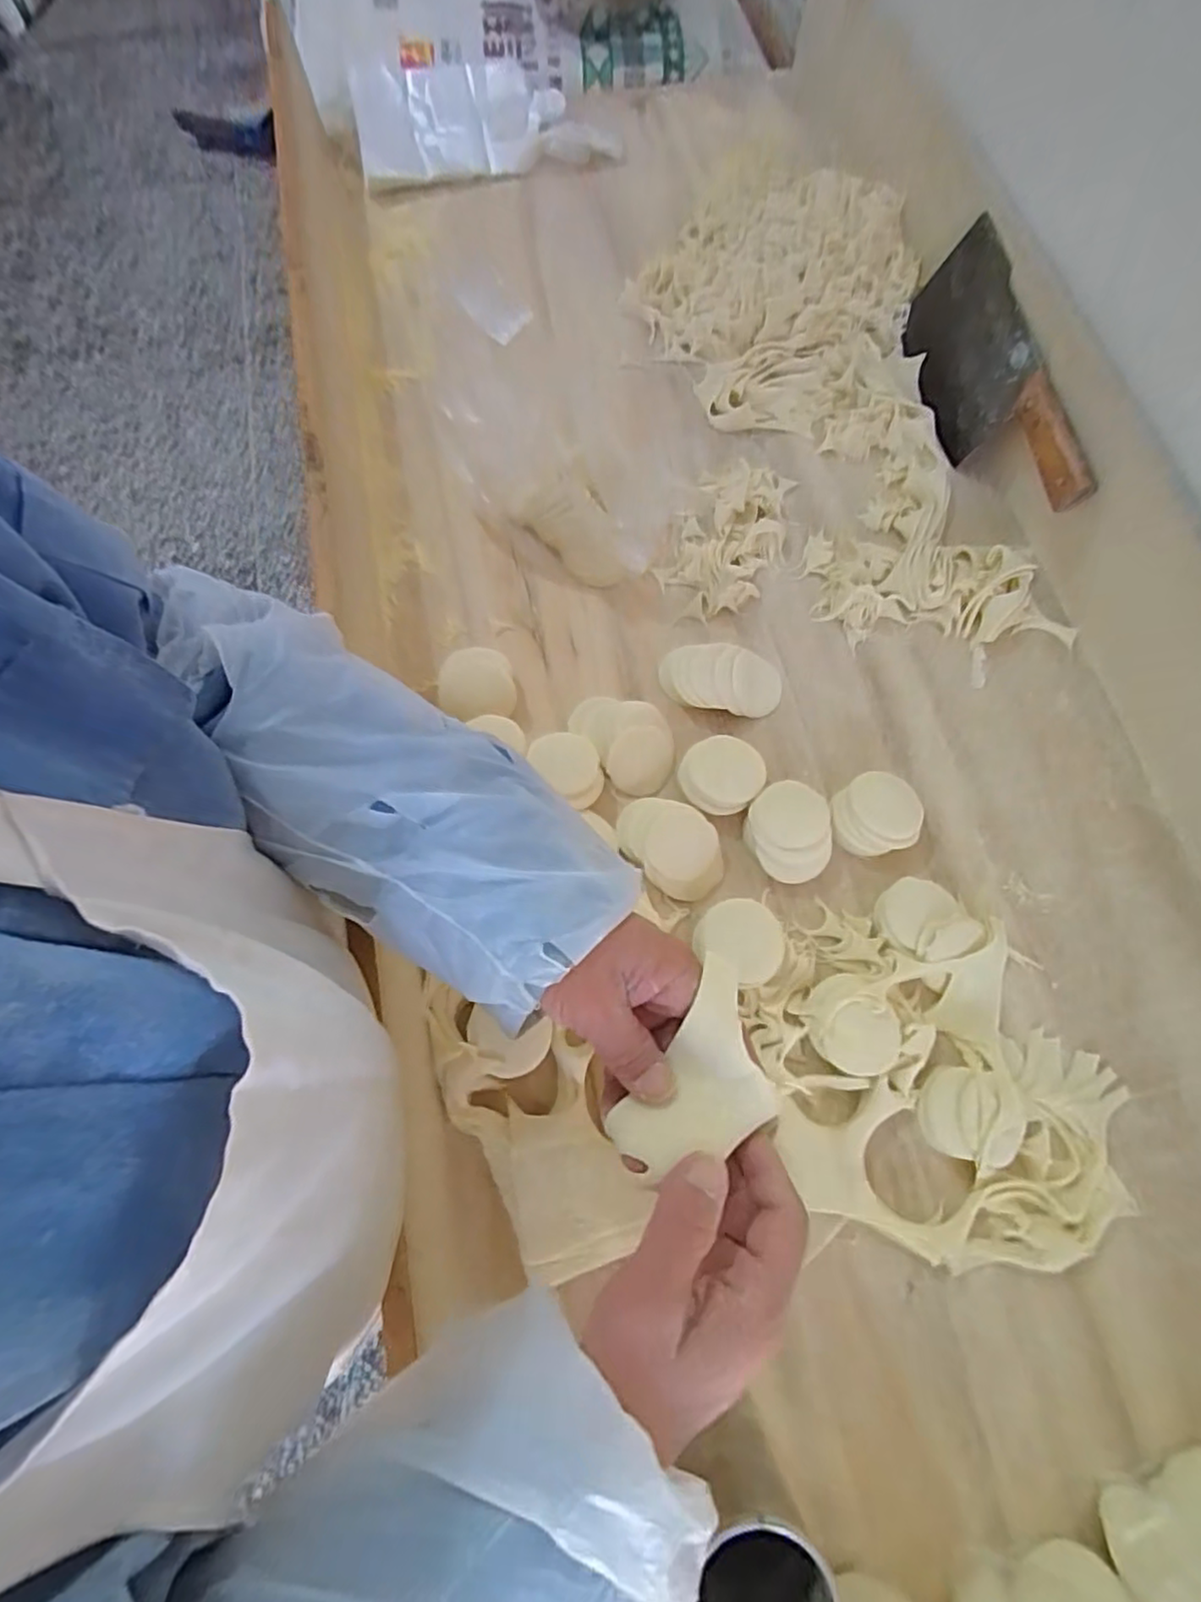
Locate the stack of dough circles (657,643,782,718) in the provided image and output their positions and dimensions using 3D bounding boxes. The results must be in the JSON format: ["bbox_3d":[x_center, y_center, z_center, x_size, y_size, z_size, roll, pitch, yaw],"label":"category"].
[{"bbox_3d":[0.106,-0.108,0.577,0.104,0.027,0.060,11,71,3],"label":"stack of dough circles"}]

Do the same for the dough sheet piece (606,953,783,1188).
[{"bbox_3d":[0.048,0.123,0.291,0.054,0.023,0.089,32,74,10],"label":"dough sheet piece"}]

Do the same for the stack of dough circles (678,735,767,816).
[{"bbox_3d":[0.101,-0.023,0.547,0.066,0.023,0.064,-43,77,-14],"label":"stack of dough circles"}]

